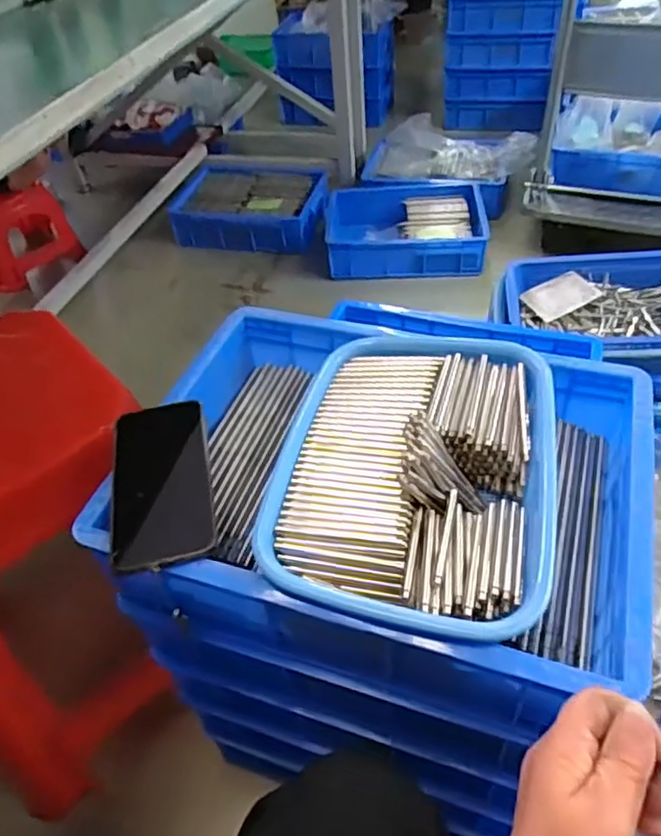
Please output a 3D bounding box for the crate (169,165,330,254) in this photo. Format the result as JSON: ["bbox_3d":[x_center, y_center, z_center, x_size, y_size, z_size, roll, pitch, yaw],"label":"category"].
[{"bbox_3d":[-0.236,-0.636,1.862,0.450,0.119,0.361,5,46,10],"label":"crate"}]

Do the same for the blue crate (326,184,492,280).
[{"bbox_3d":[0.202,-0.514,1.699,0.415,0.111,0.330,-1,45,5],"label":"blue crate"}]

